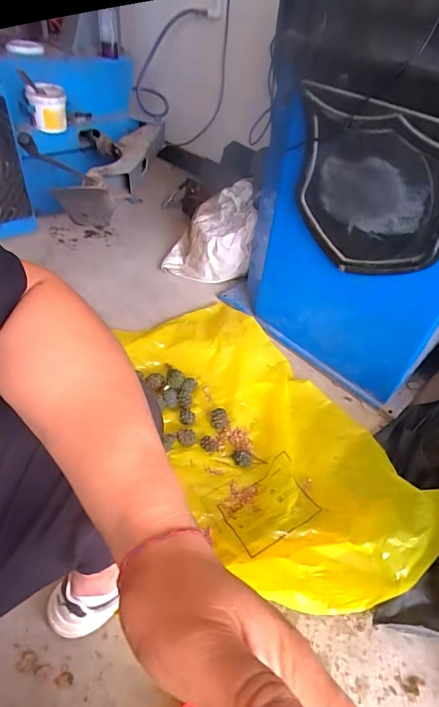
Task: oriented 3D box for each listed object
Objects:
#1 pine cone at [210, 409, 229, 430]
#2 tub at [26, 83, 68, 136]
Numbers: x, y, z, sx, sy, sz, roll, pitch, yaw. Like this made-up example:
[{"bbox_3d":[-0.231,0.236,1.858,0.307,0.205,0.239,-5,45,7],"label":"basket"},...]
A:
[{"bbox_3d":[-0.001,0.159,0.941,0.043,0.030,0.041,3,45,-5],"label":"pine cone"},{"bbox_3d":[-0.559,-0.802,1.277,0.113,0.127,0.111,-8,47,-16],"label":"tub"}]

